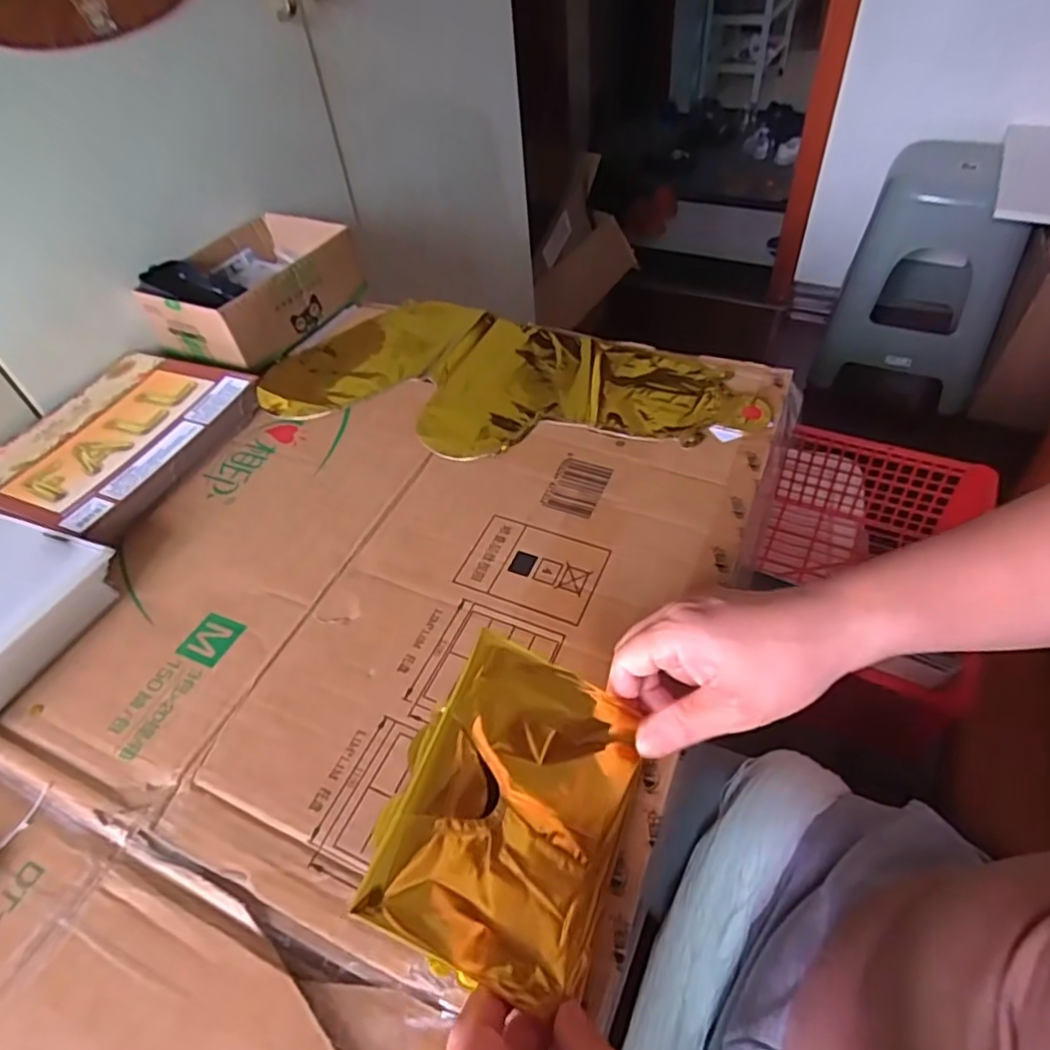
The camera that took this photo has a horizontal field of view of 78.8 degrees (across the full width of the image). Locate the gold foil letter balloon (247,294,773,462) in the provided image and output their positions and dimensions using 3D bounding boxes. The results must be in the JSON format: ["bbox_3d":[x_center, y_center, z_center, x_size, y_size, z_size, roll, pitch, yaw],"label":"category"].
[{"bbox_3d":[-0.025,-0.130,0.562,0.429,0.014,0.192,18,53,20],"label":"gold foil letter balloon"}]

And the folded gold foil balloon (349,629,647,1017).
[{"bbox_3d":[-0.002,0.130,0.298,0.112,0.014,0.137,32,50,-11],"label":"folded gold foil balloon"}]

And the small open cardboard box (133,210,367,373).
[{"bbox_3d":[-0.280,-0.243,0.654,0.149,0.067,0.188,27,56,26],"label":"small open cardboard box"}]

